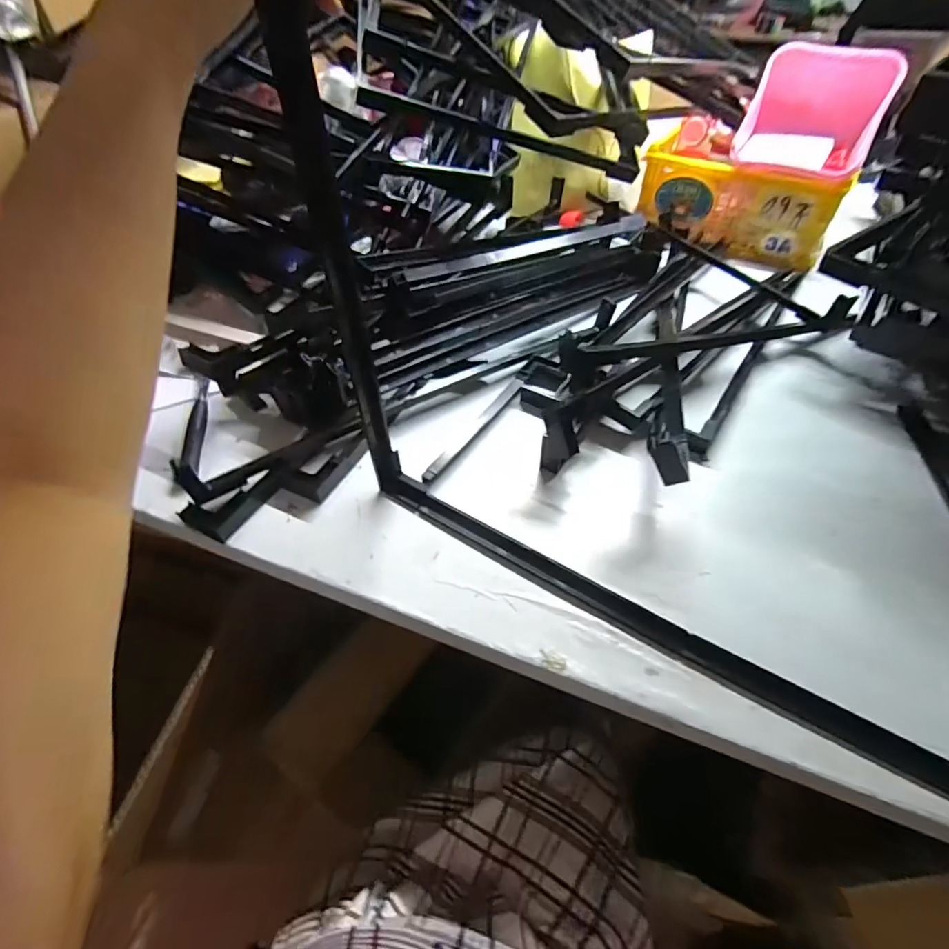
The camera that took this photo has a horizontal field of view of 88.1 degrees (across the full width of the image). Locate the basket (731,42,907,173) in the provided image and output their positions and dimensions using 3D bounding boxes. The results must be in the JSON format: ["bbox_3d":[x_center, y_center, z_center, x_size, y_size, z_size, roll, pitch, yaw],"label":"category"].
[{"bbox_3d":[0.558,-0.593,0.807,0.203,0.140,0.155,23,52,19],"label":"basket"}]

